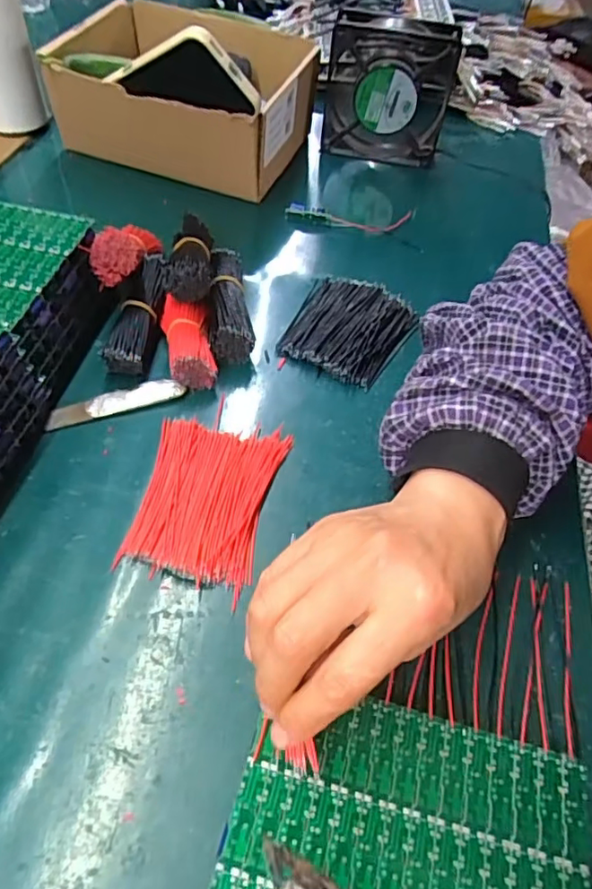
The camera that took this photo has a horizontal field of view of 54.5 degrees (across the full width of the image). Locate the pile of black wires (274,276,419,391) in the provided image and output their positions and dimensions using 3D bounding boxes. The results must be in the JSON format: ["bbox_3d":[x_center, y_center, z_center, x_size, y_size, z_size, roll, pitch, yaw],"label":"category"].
[{"bbox_3d":[0.042,-0.091,0.452,0.090,0.022,0.102,19,51,10],"label":"pile of black wires"}]

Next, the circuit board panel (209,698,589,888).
[{"bbox_3d":[0.045,0.177,0.237,0.148,0.004,0.124,14,53,7],"label":"circuit board panel"}]

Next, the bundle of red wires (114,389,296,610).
[{"bbox_3d":[-0.054,0.029,0.351,0.077,0.013,0.110,13,50,4],"label":"bundle of red wires"}]

